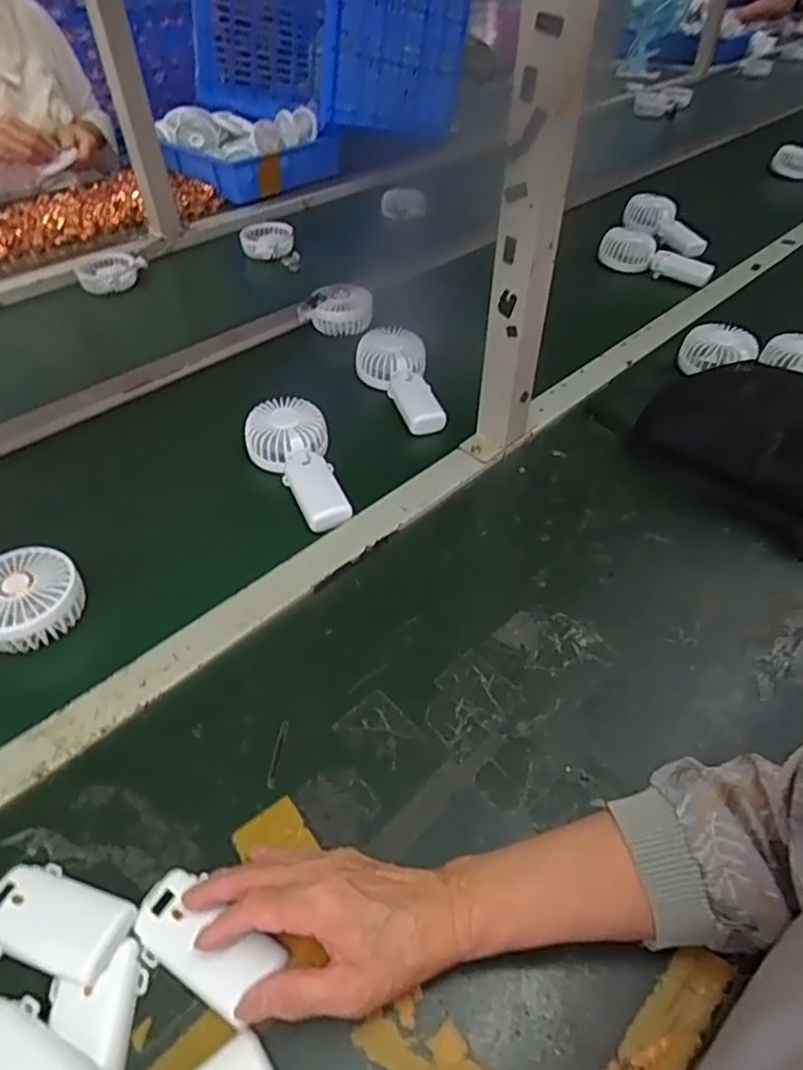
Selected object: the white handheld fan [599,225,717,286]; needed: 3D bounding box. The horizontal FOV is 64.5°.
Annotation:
[{"bbox_3d":[0.428,-0.472,1.086,0.182,0.057,0.065,17,48,-3],"label":"white handheld fan"}]

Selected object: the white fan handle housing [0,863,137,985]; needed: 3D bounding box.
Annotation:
[{"bbox_3d":[-0.210,0.233,0.384,0.091,0.023,0.048,14,49,14],"label":"white fan handle housing"}]

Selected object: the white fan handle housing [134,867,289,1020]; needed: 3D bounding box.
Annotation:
[{"bbox_3d":[-0.116,0.235,0.372,0.091,0.021,0.046,20,51,22],"label":"white fan handle housing"}]

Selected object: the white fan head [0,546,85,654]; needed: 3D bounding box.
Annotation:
[{"bbox_3d":[-0.322,0.053,0.540,0.095,0.036,0.085,1,47,2],"label":"white fan head"}]

